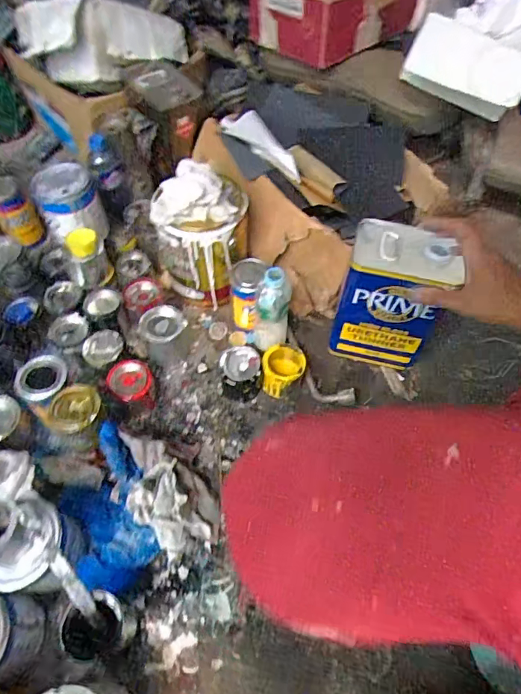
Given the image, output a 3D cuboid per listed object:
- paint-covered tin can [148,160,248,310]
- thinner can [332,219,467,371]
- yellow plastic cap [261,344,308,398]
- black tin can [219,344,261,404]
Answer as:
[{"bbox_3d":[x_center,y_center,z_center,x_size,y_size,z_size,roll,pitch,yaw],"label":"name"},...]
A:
[{"bbox_3d":[-0.107,-0.205,0.837,0.143,0.246,0.139,1,56,-2],"label":"paint-covered tin can"},{"bbox_3d":[0.221,-0.078,0.776,0.159,0.246,0.103,18,58,9],"label":"thinner can"},{"bbox_3d":[0.041,0.039,0.825,0.073,0.065,0.087,11,57,5],"label":"yellow plastic cap"},{"bbox_3d":[-0.036,0.050,0.812,0.071,0.080,0.071,1,56,-2],"label":"black tin can"}]

